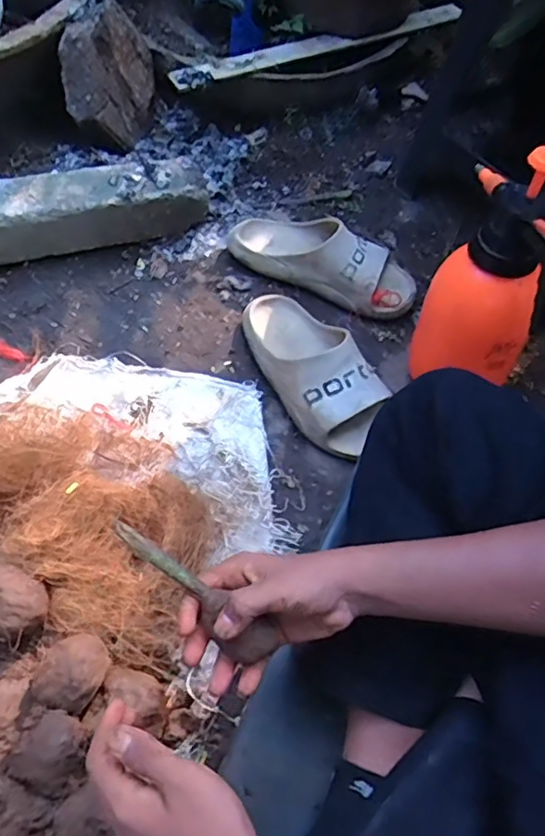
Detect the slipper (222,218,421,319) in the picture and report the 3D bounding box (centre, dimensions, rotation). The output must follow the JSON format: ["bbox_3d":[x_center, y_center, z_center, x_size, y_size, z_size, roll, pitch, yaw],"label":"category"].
[{"bbox_3d":[0.078,-0.238,0.872,0.280,0.077,0.114,24,60,11],"label":"slipper"}]

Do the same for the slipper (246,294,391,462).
[{"bbox_3d":[0.047,-0.073,0.760,0.111,0.082,0.255,-28,64,-19],"label":"slipper"}]

